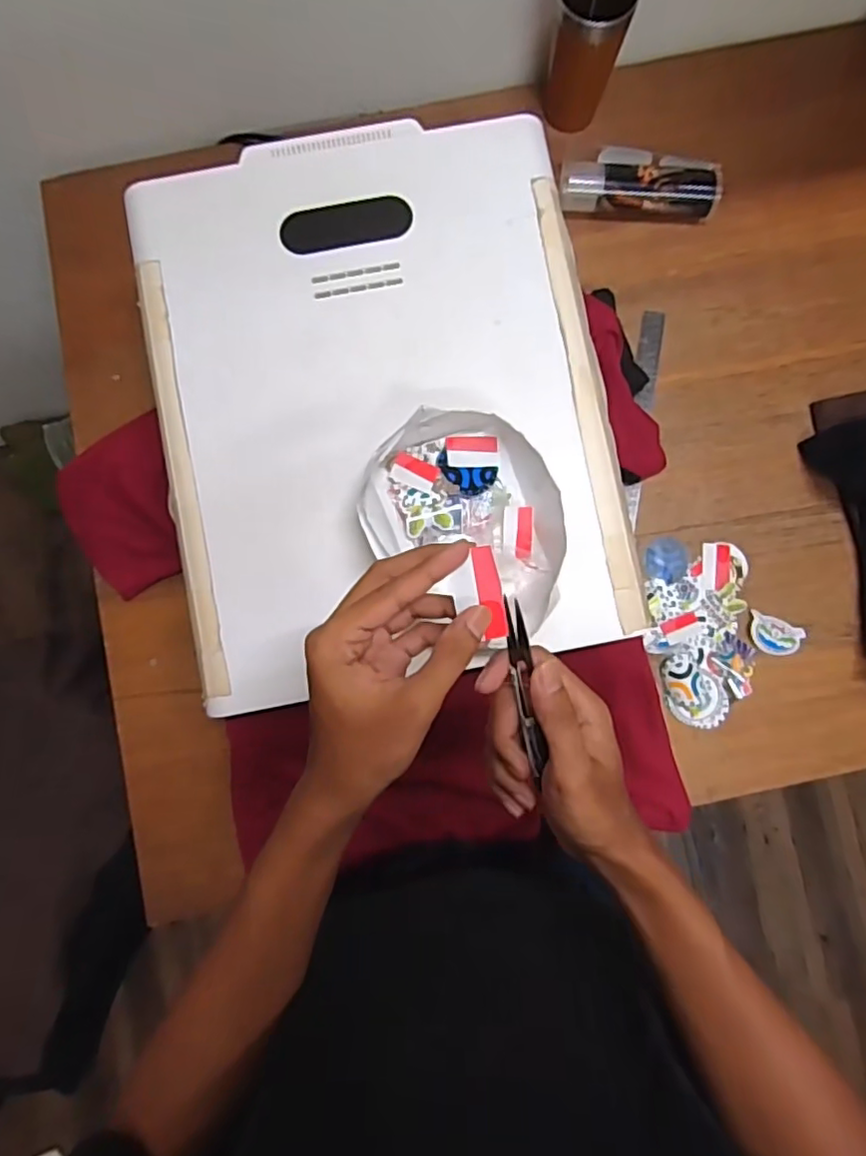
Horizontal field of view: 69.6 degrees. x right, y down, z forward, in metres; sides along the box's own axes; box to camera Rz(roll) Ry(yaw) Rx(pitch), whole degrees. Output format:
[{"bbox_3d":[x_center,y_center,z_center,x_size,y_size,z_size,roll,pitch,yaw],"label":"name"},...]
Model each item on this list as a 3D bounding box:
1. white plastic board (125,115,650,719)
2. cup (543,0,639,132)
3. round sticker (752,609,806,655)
[{"bbox_3d":[-0.045,-0.165,0.559,0.395,0.023,0.492,-10,84,-2],"label":"white plastic board"},{"bbox_3d":[0.170,-0.594,0.697,0.076,0.135,0.071,0,83,-1],"label":"cup"},{"bbox_3d":[0.386,0.065,0.702,0.062,0.006,0.040,22,84,2],"label":"round sticker"}]

